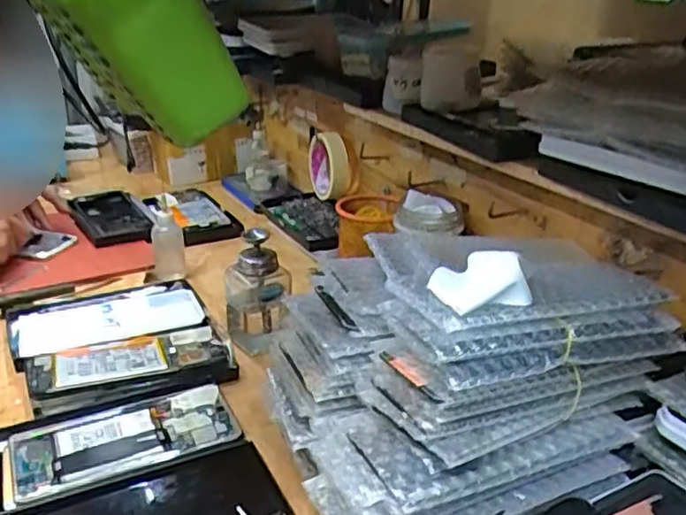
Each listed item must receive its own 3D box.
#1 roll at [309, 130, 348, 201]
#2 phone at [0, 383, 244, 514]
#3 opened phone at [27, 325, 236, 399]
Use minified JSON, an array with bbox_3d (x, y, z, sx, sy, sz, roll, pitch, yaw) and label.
[{"bbox_3d":[-0.023,-0.138,0.933,0.034,0.104,0.114,-6,25,-15],"label":"roll"},{"bbox_3d":[-0.179,0.144,0.497,0.184,0.013,0.098,-11,27,-24],"label":"phone"},{"bbox_3d":[-0.197,0.093,0.592,0.174,0.013,0.077,-8,26,-19],"label":"opened phone"}]

